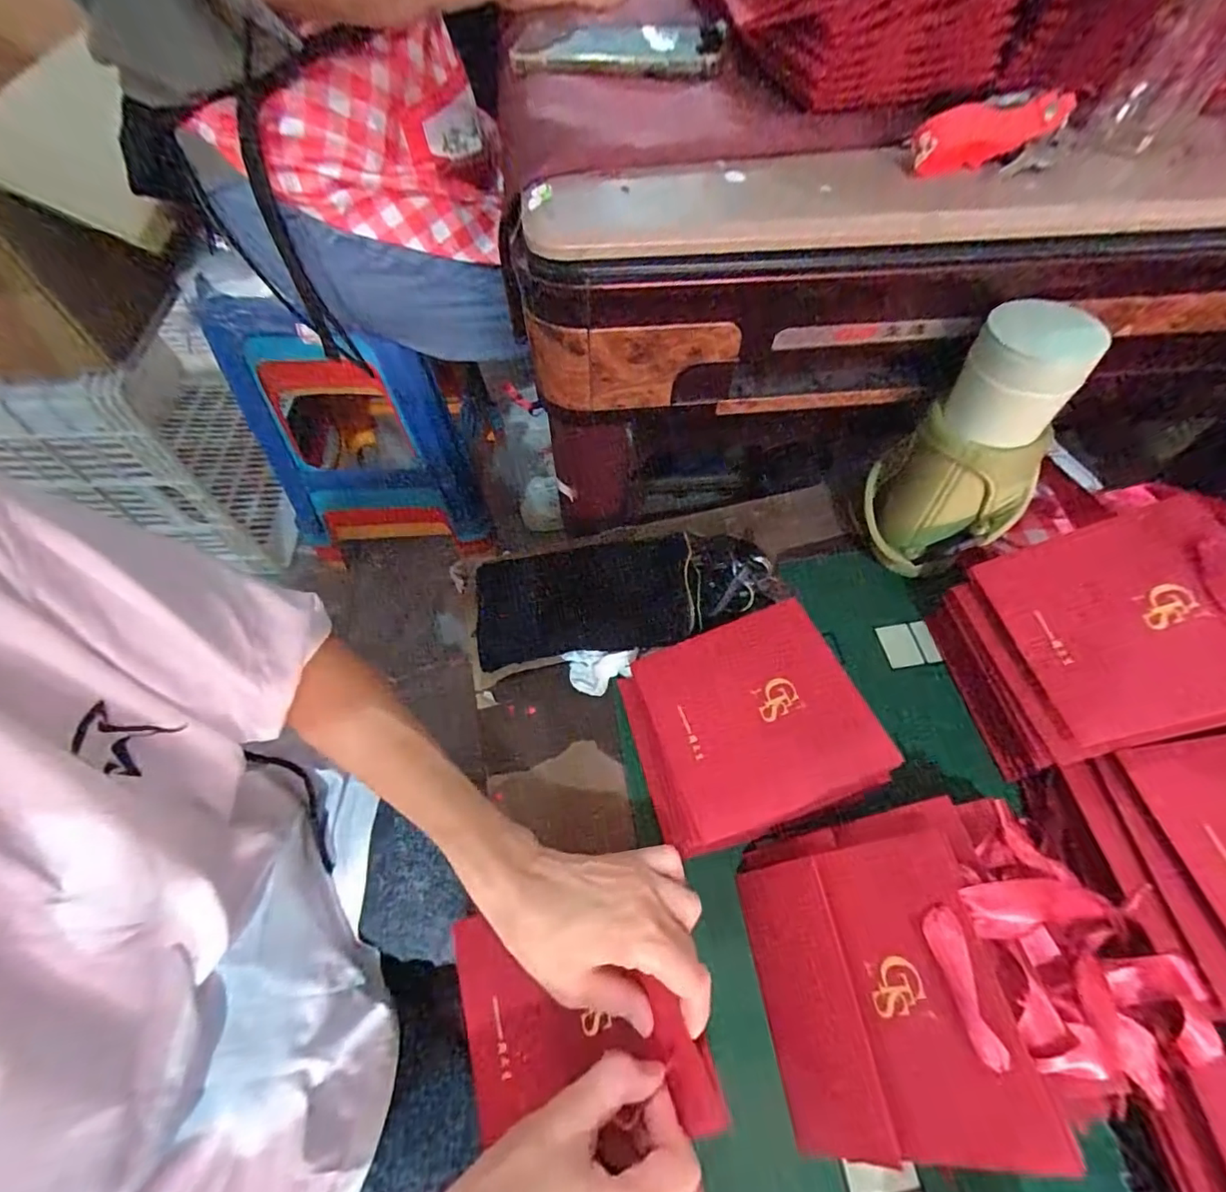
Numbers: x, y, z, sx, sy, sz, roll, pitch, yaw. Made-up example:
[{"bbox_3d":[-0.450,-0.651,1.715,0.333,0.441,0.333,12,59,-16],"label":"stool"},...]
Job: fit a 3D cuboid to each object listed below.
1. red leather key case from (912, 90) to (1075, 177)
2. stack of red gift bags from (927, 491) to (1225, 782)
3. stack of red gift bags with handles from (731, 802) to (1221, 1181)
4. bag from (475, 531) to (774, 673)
[{"bbox_3d":[0.231,-0.282,0.342,0.102,0.033,0.013,-15,61,-9],"label":"red leather key case"},{"bbox_3d":[0.342,0.031,0.394,0.180,0.061,0.144,-26,61,22],"label":"stack of red gift bags"},{"bbox_3d":[0.195,0.206,0.314,0.203,0.096,0.154,-7,60,-4],"label":"stack of red gift bags with handles"},{"bbox_3d":[0.009,-0.003,0.486,0.256,0.050,0.115,-7,60,-4],"label":"bag"}]

